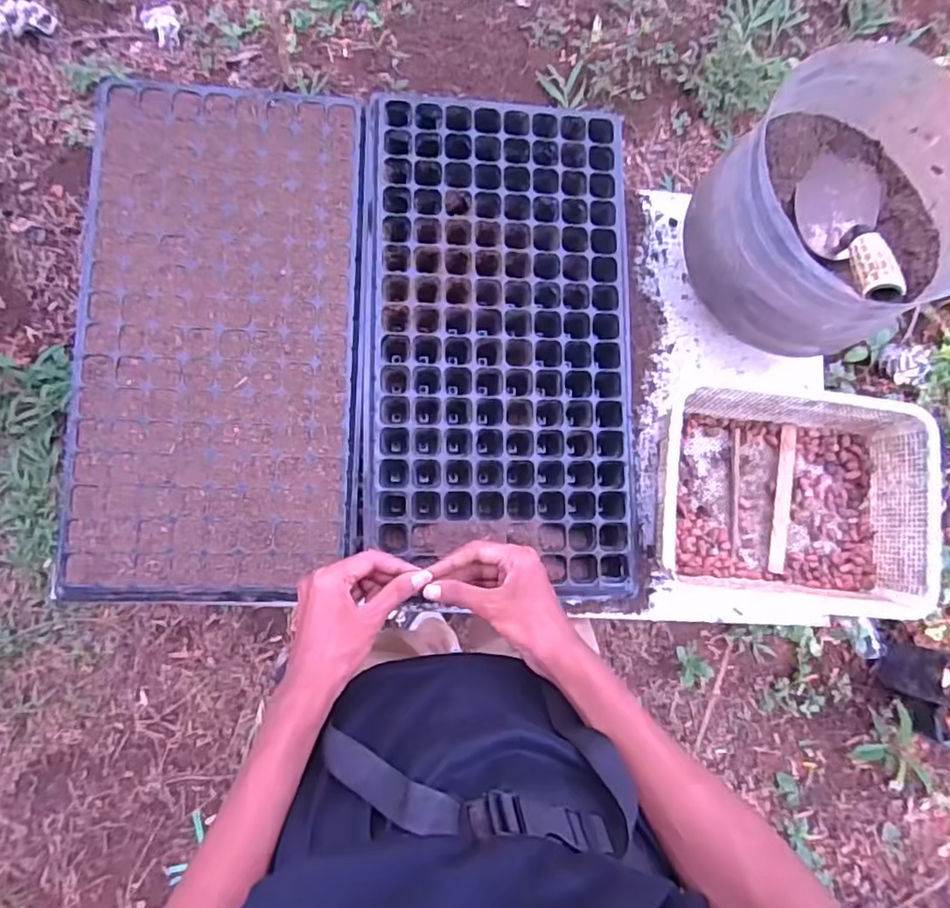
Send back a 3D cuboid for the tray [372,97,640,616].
[{"bbox_3d":[0.028,-0.120,0.649,0.277,0.044,0.511,0,85,-5],"label":"tray"}]

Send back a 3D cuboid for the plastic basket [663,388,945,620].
[{"bbox_3d":[0.328,0.045,0.651,0.281,0.087,0.226,8,84,-4],"label":"plastic basket"}]

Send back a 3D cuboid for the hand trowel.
[{"bbox_3d":[0.369,-0.213,0.594,0.085,0.059,0.207,14,48,-3],"label":"hand trowel"}]

